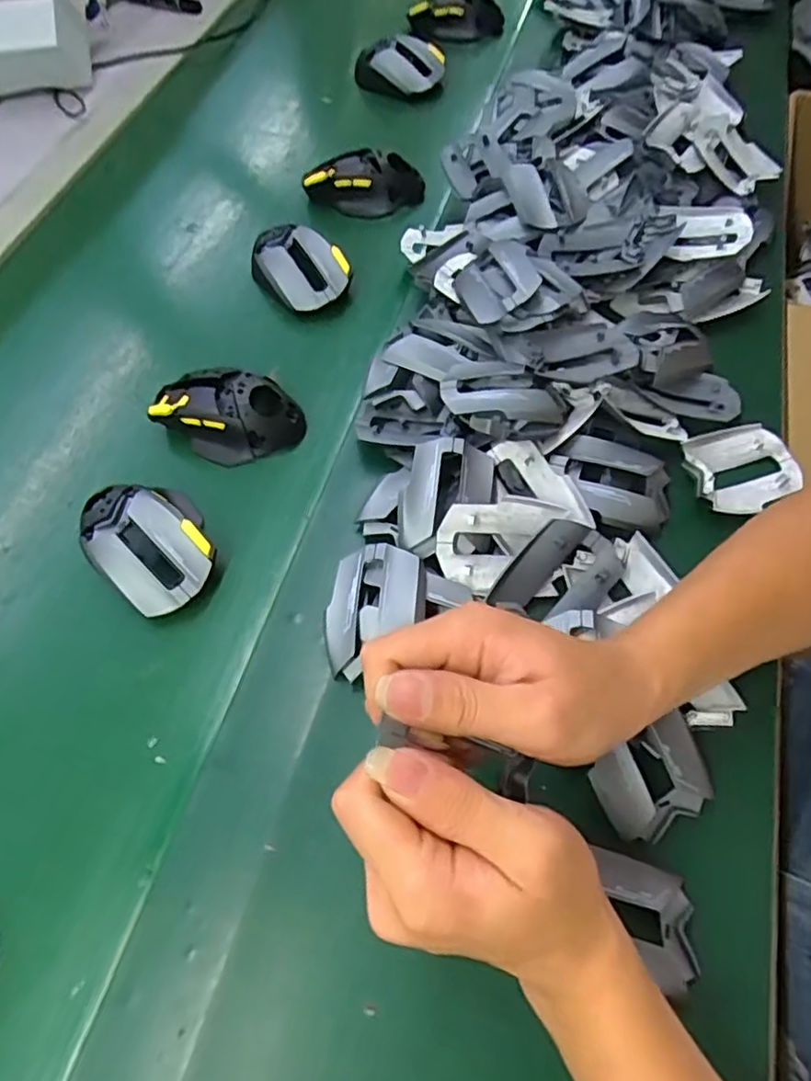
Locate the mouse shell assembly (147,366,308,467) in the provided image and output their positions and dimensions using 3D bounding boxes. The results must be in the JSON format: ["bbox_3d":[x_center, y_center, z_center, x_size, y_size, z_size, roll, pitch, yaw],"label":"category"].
[{"bbox_3d":[-0.135,-0.096,0.478,0.115,0.035,0.066,13,62,12],"label":"mouse shell assembly"}]

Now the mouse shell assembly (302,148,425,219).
[{"bbox_3d":[-0.043,-0.346,0.622,0.107,0.042,0.055,13,63,13],"label":"mouse shell assembly"}]

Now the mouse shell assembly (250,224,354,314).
[{"bbox_3d":[-0.093,-0.236,0.557,0.060,0.041,0.096,-40,64,-16],"label":"mouse shell assembly"}]

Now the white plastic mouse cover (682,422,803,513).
[{"bbox_3d":[0.230,-0.050,0.435,0.077,0.017,0.059,-17,60,-4],"label":"white plastic mouse cover"}]

